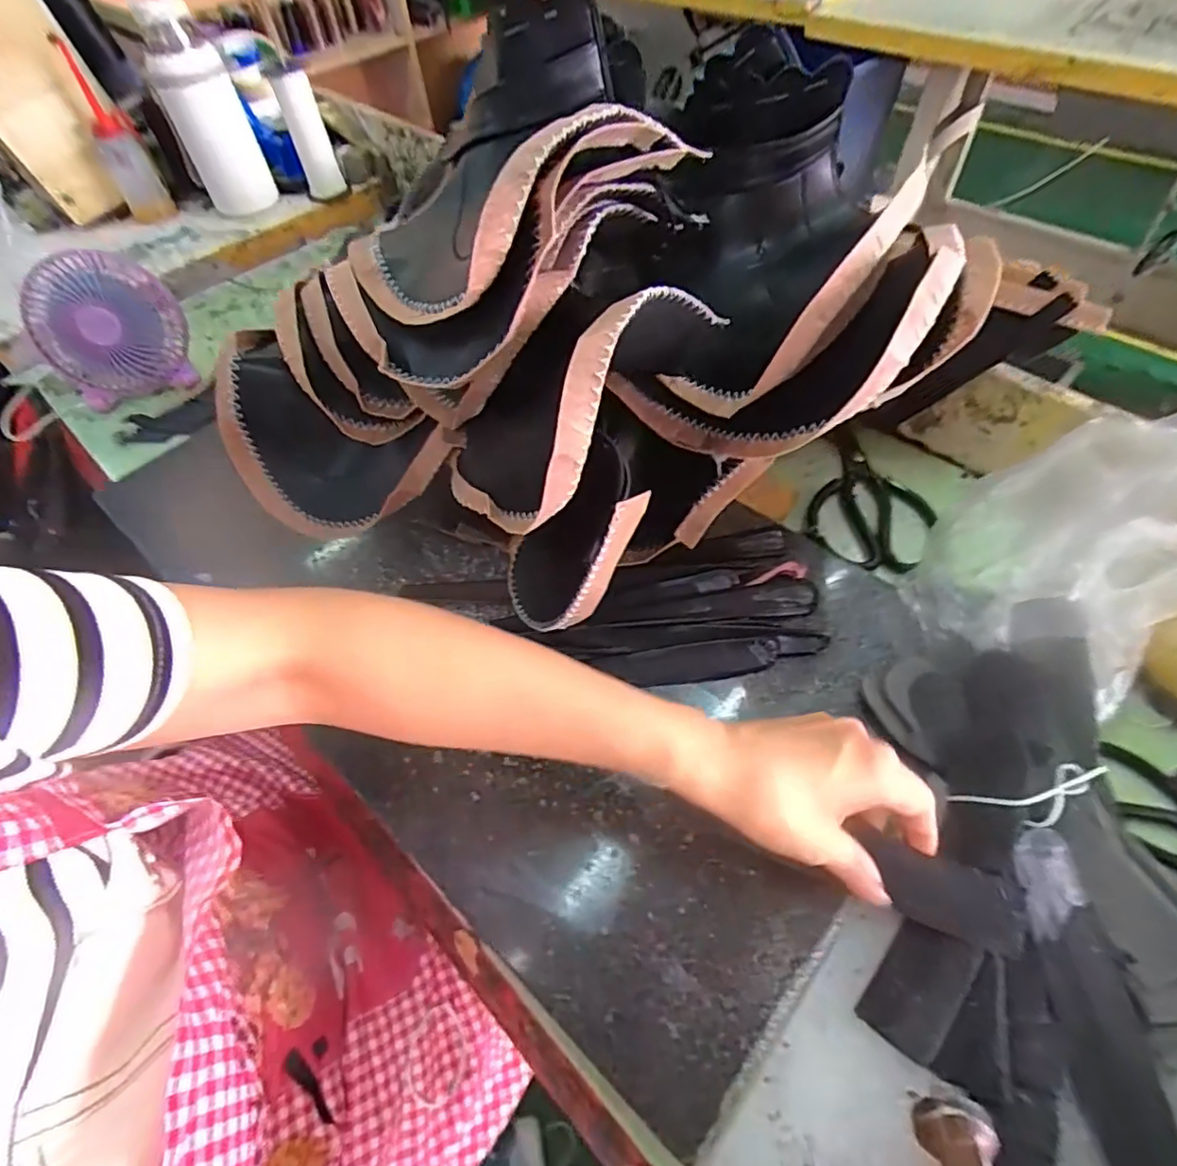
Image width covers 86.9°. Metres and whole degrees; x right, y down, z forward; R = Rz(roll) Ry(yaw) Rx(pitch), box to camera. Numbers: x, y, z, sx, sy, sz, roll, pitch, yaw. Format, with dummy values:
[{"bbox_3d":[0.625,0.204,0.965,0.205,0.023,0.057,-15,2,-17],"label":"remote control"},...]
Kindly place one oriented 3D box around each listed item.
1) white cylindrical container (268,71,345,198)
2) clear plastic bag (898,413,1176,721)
[{"bbox_3d":[-0.322,-0.515,0.720,0.041,0.145,0.038,2,73,-6],"label":"white cylindrical container"},{"bbox_3d":[0.271,-0.022,0.343,0.105,0.142,0.126,-40,62,-22],"label":"clear plastic bag"}]

